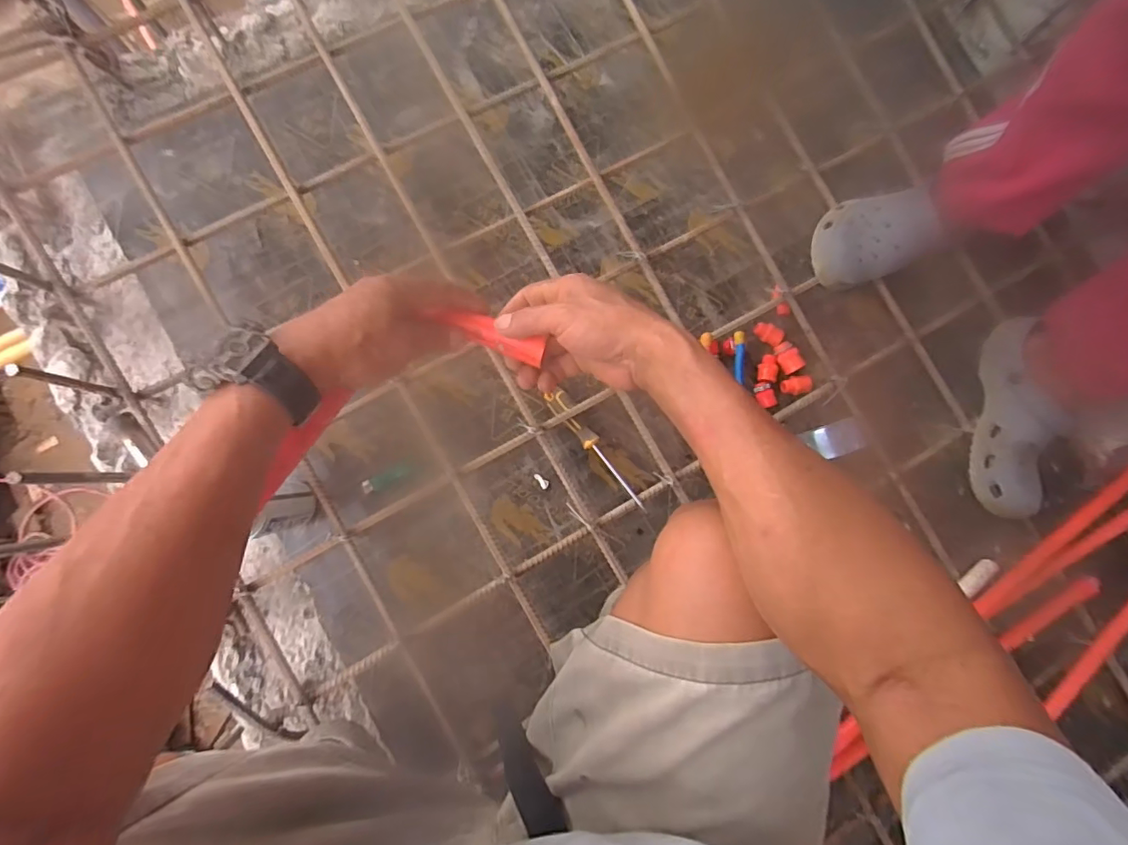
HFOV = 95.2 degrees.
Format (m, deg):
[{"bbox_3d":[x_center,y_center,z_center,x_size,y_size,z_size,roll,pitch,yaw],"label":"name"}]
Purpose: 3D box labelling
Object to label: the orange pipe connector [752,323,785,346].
[{"bbox_3d":[0.318,-0.139,0.805,0.045,0.022,0.027,31,82,-3],"label":"orange pipe connector"}]

